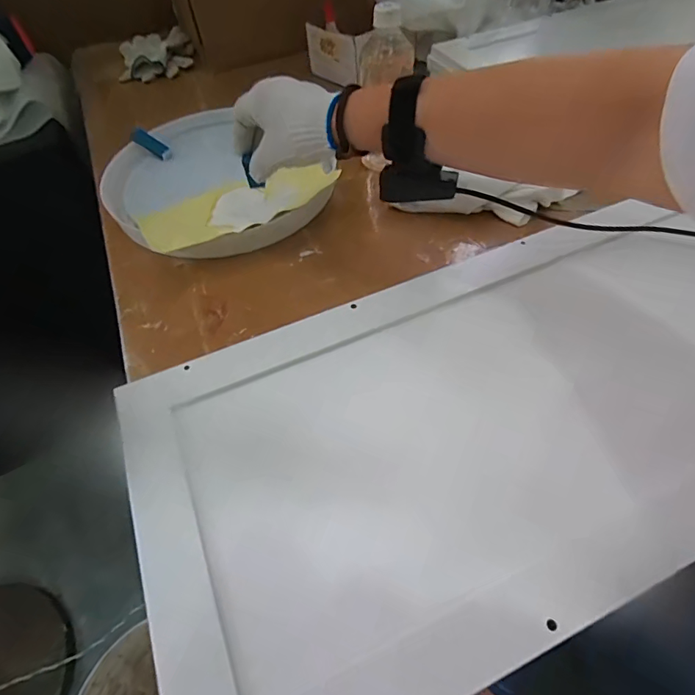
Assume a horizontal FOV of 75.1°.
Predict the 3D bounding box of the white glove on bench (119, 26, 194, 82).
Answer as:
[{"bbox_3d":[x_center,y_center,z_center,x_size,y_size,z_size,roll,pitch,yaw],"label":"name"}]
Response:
[{"bbox_3d":[-0.379,-0.587,0.893,0.140,0.033,0.183,-14,53,-5],"label":"white glove on bench"}]

